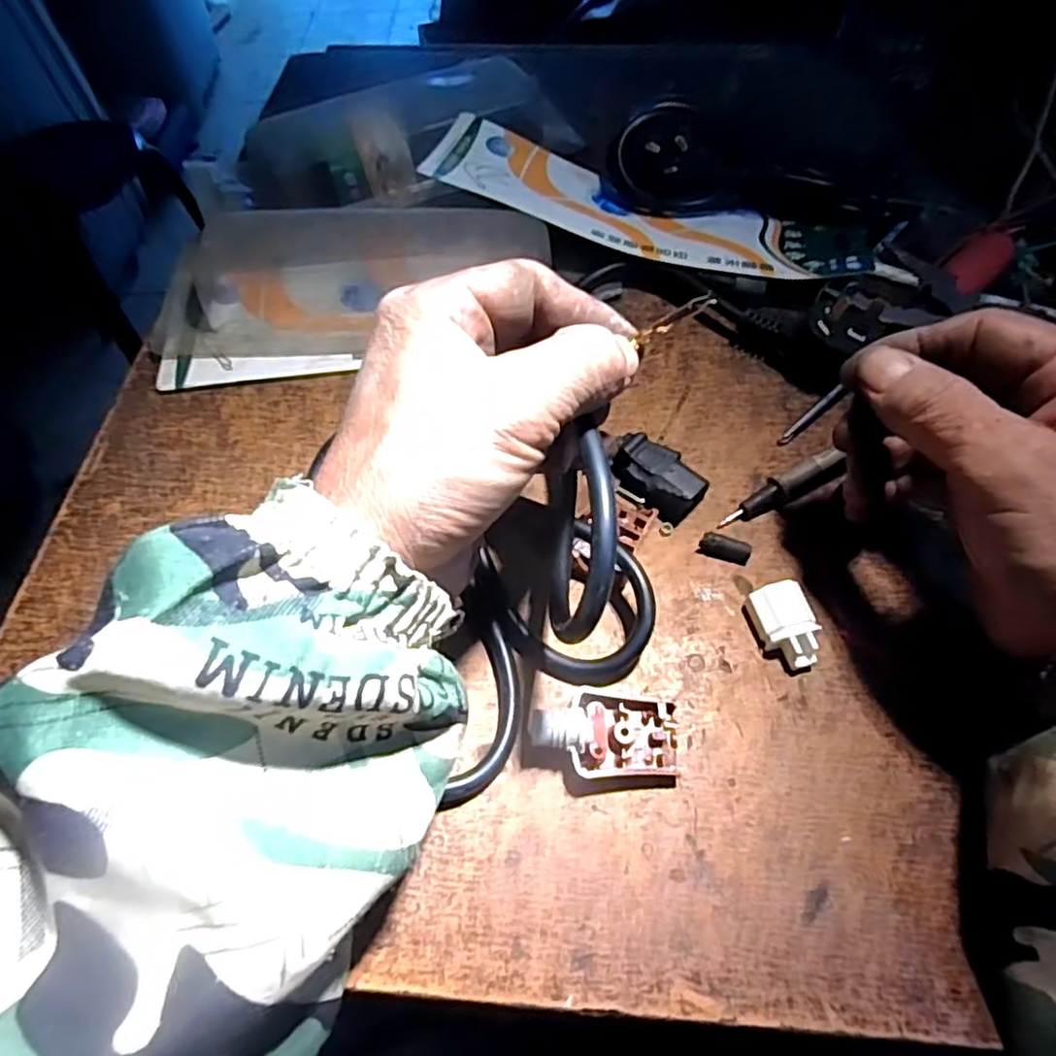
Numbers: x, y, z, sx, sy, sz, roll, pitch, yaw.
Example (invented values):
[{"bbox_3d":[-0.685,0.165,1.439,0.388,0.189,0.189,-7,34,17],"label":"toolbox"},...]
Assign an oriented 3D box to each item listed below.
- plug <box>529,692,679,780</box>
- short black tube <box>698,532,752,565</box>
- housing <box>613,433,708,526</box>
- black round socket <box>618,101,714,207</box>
[{"bbox_3d":[0.029,0.076,0.247,0.056,0.010,0.031,12,62,-17],"label":"plug"},{"bbox_3d":[0.086,0.009,0.292,0.021,0.007,0.008,17,61,13],"label":"short black tube"},{"bbox_3d":[0.059,-0.023,0.306,0.024,0.015,0.042,-37,64,-18],"label":"housing"},{"bbox_3d":[0.079,-0.212,0.385,0.050,0.049,0.017,-13,21,16],"label":"black round socket"}]

